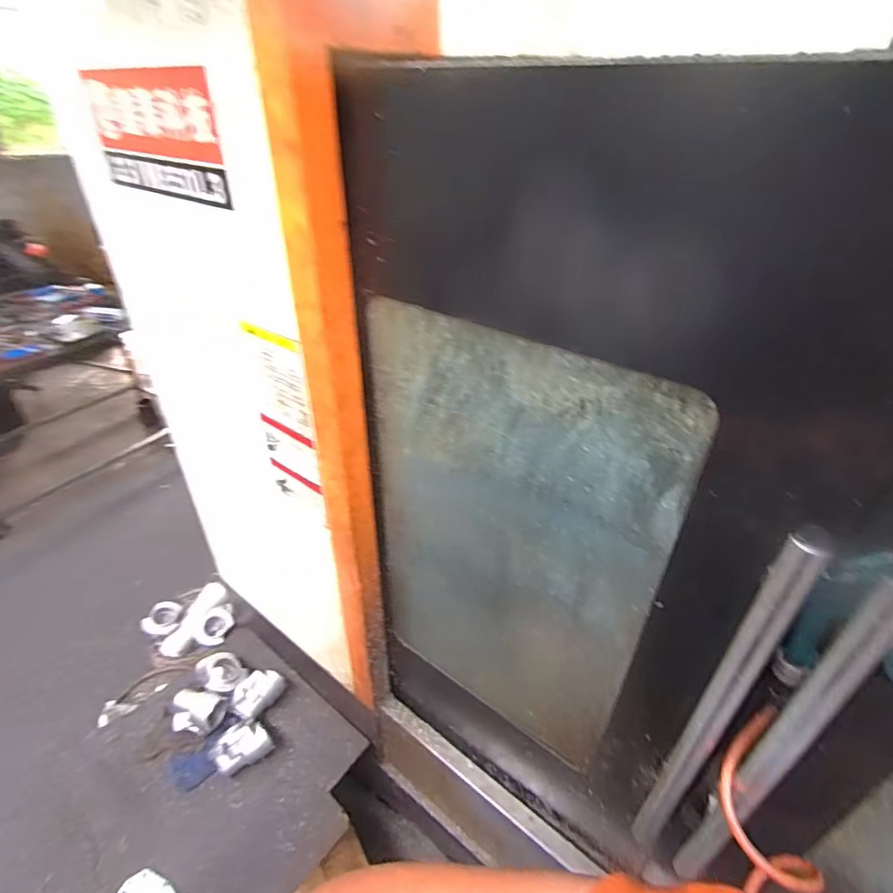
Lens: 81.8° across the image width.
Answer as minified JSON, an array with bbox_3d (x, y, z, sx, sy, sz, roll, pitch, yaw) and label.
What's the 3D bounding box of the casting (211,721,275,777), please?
[{"bbox_3d":[-0.476,0.699,1.205,0.128,0.045,0.091,-21,40,-28],"label":"casting"}]

